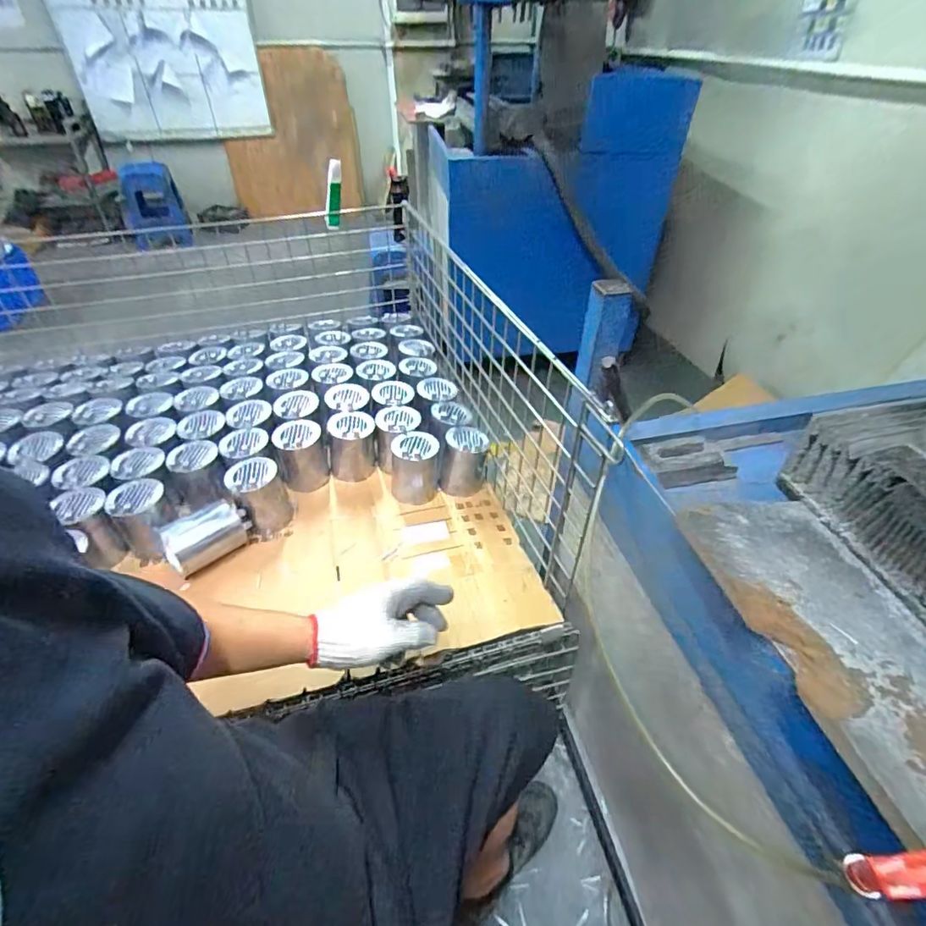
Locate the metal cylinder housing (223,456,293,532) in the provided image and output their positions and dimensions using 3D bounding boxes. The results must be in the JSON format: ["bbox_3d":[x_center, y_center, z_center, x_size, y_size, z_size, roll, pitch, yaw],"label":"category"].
[{"bbox_3d":[-0.364,0.063,0.905,0.088,0.120,0.084,-17,44,-19],"label":"metal cylinder housing"}]

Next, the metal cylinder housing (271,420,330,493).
[{"bbox_3d":[-0.313,-0.014,0.976,0.087,0.114,0.085,-11,43,-12],"label":"metal cylinder housing"}]

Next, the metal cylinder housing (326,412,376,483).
[{"bbox_3d":[-0.221,-0.034,1.004,0.095,0.116,0.086,-4,42,-5],"label":"metal cylinder housing"}]

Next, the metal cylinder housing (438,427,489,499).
[{"bbox_3d":[0.002,-0.001,1.000,0.094,0.127,0.092,3,42,3],"label":"metal cylinder housing"}]

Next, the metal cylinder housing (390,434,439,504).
[{"bbox_3d":[-0.094,0.005,0.967,0.095,0.107,0.089,0,41,0],"label":"metal cylinder housing"}]

